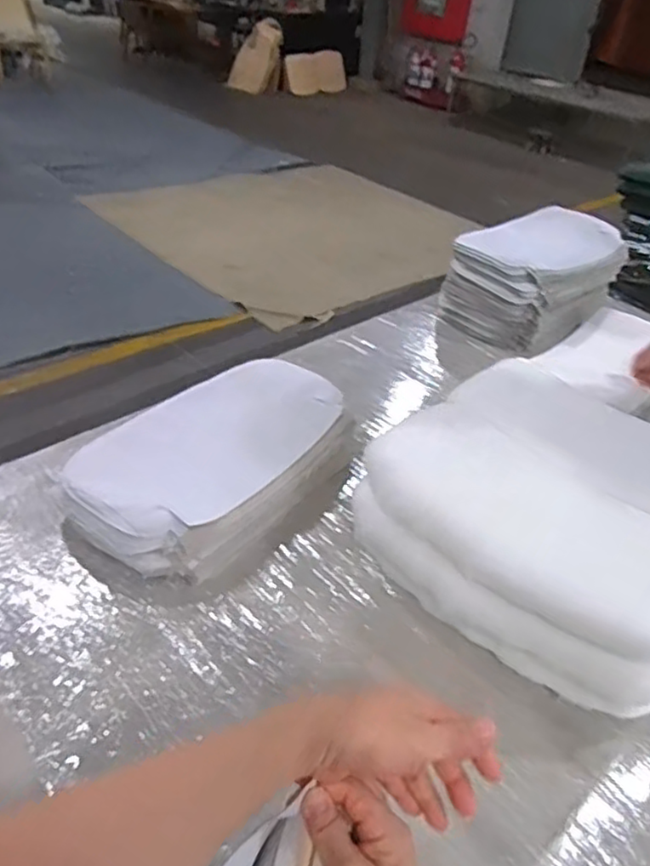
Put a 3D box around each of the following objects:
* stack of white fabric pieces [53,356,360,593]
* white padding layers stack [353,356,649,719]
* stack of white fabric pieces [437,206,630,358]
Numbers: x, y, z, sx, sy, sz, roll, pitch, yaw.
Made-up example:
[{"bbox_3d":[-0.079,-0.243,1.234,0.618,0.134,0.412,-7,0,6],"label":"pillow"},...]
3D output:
[{"bbox_3d":[-0.169,0.041,1.053,0.292,0.109,0.471,30,42,28],"label":"stack of white fabric pieces"},{"bbox_3d":[0.321,0.111,0.932,0.425,0.158,0.467,-27,48,-37],"label":"white padding layers stack"},{"bbox_3d":[0.507,-0.375,1.618,0.422,0.246,0.290,-26,47,-35],"label":"stack of white fabric pieces"}]

